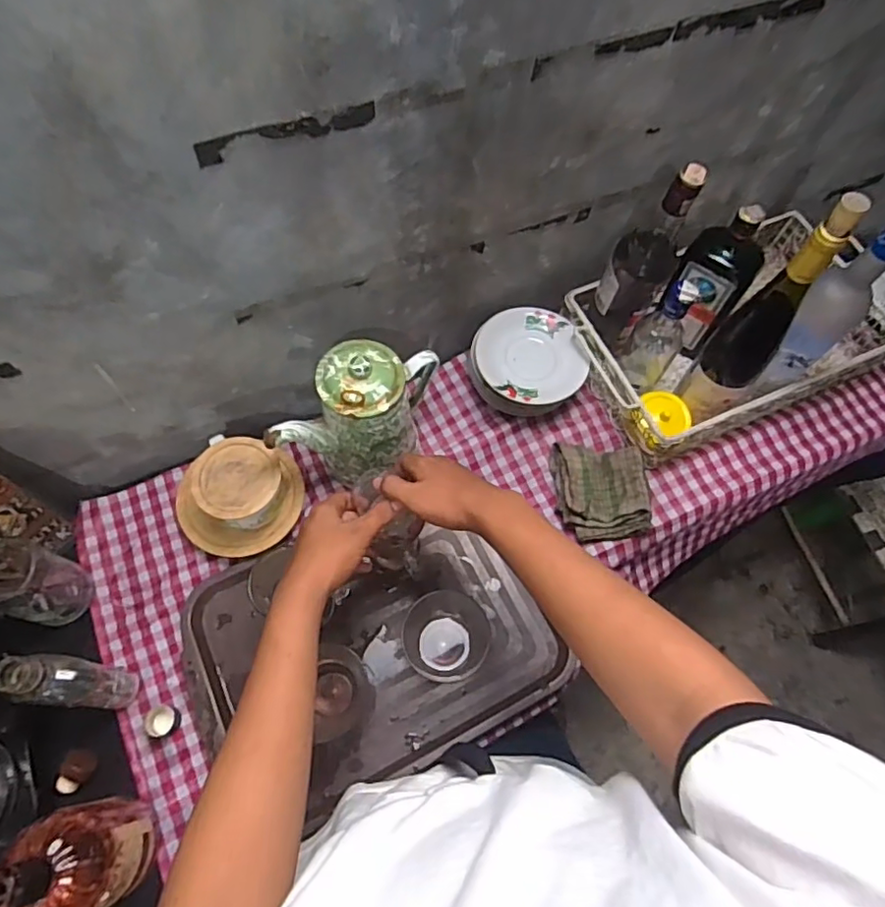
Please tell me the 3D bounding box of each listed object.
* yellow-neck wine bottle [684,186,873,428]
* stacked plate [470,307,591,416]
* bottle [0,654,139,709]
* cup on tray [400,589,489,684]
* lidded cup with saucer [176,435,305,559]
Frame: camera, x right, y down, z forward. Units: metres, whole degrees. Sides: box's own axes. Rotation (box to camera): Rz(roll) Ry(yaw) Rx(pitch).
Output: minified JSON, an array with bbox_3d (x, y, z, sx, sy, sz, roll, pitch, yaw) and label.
[{"bbox_3d":[0.360,-0.145,0.651,0.072,0.313,0.077,-38,73,-18],"label":"yellow-neck wine bottle"},{"bbox_3d":[0.114,-0.118,0.811,0.148,0.075,0.148,1,66,-3],"label":"stacked plate"},{"bbox_3d":[-0.373,0.234,0.604,0.052,0.180,0.049,5,66,-1],"label":"bottle"},{"bbox_3d":[0.006,0.215,0.704,0.104,0.048,0.105,1,66,-3],"label":"cup on tray"},{"bbox_3d":[-0.256,0.047,0.731,0.145,0.108,0.149,37,69,13],"label":"lidded cup with saucer"}]

